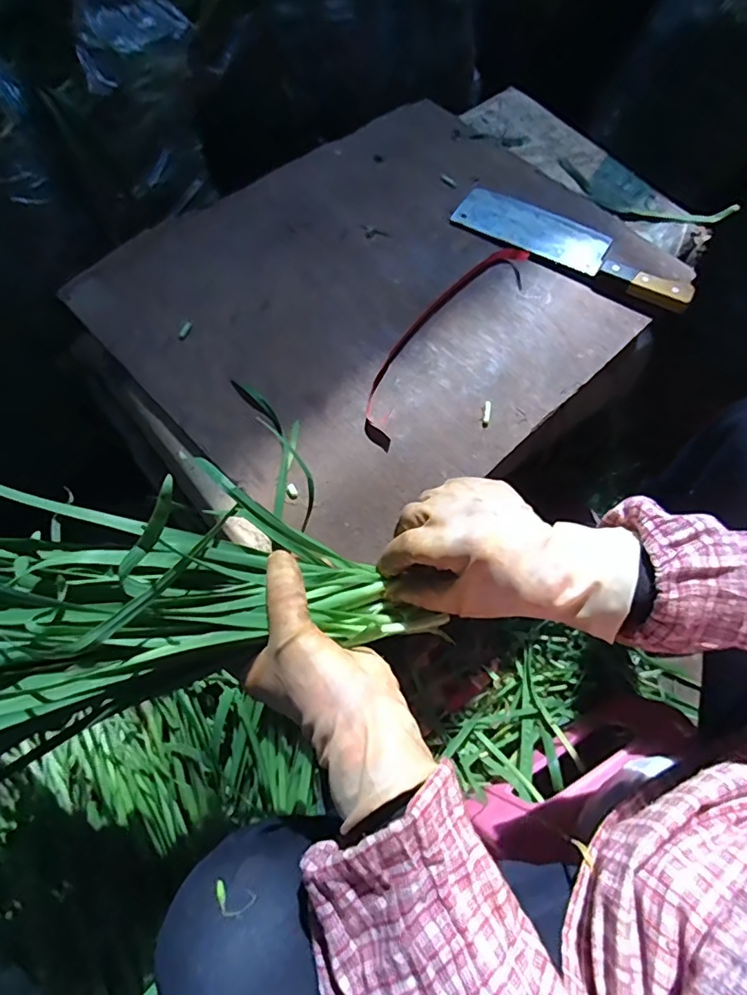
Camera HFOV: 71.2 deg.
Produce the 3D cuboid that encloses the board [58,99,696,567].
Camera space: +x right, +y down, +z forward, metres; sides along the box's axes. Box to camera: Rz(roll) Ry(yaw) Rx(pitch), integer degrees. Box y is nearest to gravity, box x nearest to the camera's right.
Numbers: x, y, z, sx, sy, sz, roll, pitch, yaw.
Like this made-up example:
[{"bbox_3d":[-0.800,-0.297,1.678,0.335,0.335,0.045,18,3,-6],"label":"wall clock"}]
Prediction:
[{"bbox_3d":[0.005,-0.234,0.570,0.517,0.022,0.459,-41,73,-16],"label":"board"}]

